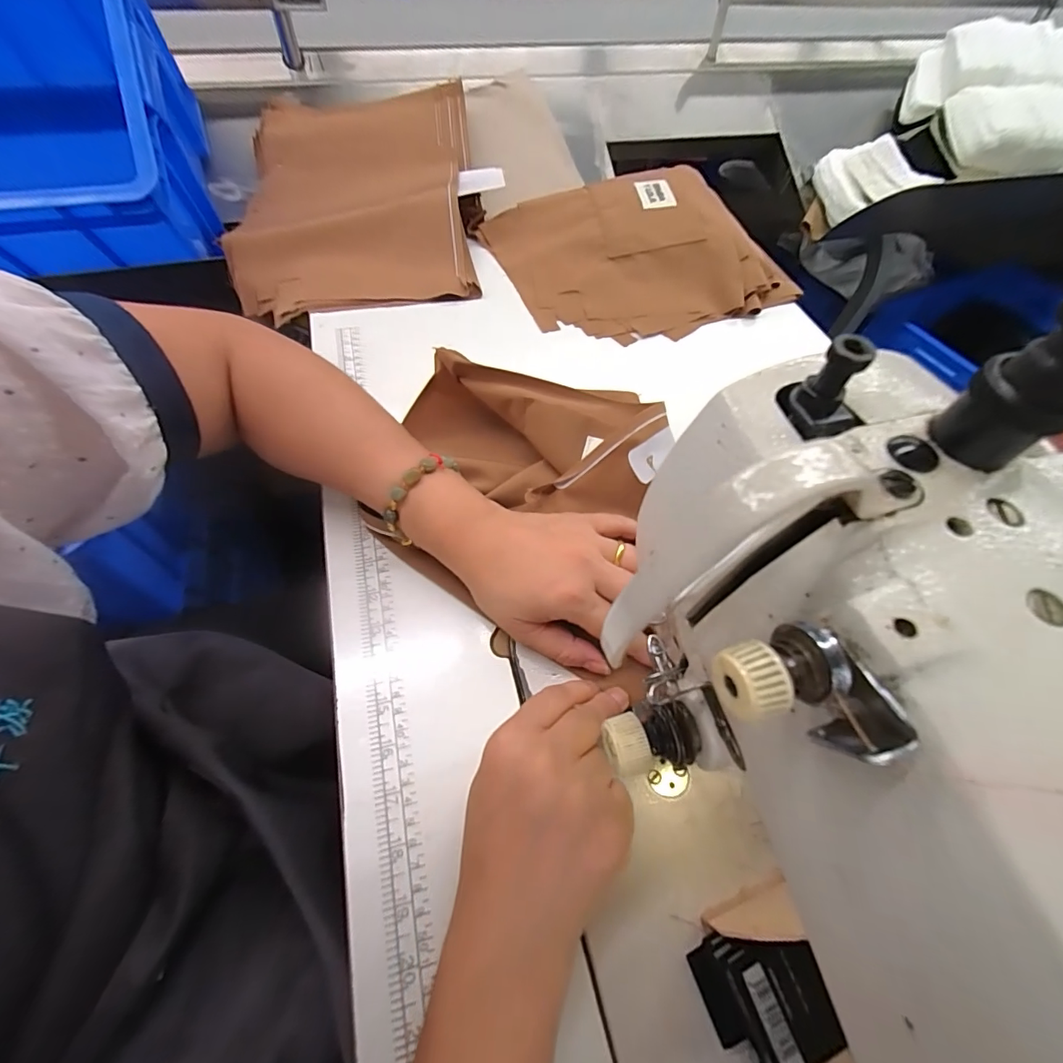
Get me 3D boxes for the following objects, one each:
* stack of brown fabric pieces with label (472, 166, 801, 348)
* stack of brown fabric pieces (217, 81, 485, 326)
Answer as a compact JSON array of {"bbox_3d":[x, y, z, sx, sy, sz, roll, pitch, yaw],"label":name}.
[{"bbox_3d":[0.101,-0.333,0.533,0.271,0.054,0.275,-14,61,-12],"label":"stack of brown fabric pieces with label"},{"bbox_3d":[-0.225,-0.450,0.597,0.297,0.044,0.468,-5,59,-7],"label":"stack of brown fabric pieces"}]

